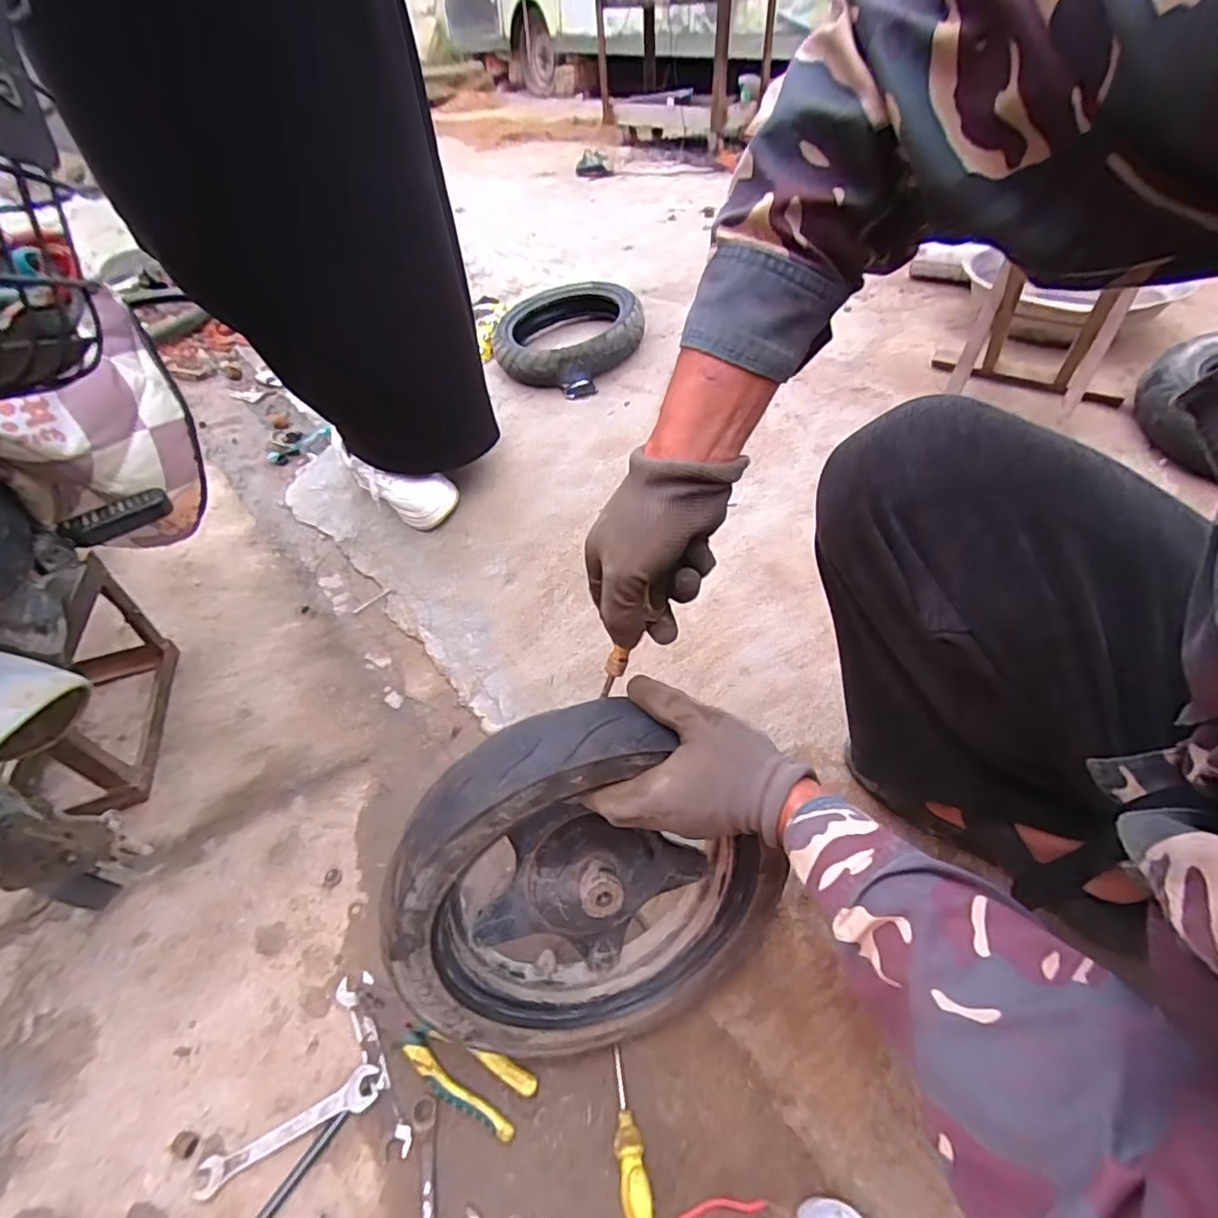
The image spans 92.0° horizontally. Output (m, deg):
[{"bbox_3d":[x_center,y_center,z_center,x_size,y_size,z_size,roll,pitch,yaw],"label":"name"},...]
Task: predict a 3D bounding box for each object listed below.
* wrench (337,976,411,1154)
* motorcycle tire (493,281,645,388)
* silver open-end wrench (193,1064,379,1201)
[{"bbox_3d":[-0.219,0.423,0.559,0.032,0.015,0.159,-26,50,-25],"label":"wrench"},{"bbox_3d":[-0.098,-0.667,1.395,0.344,0.110,0.365,-7,45,-5],"label":"motorcycle tire"},{"bbox_3d":[-0.279,0.459,0.518,0.148,0.016,0.029,-19,47,-20],"label":"silver open-end wrench"}]

